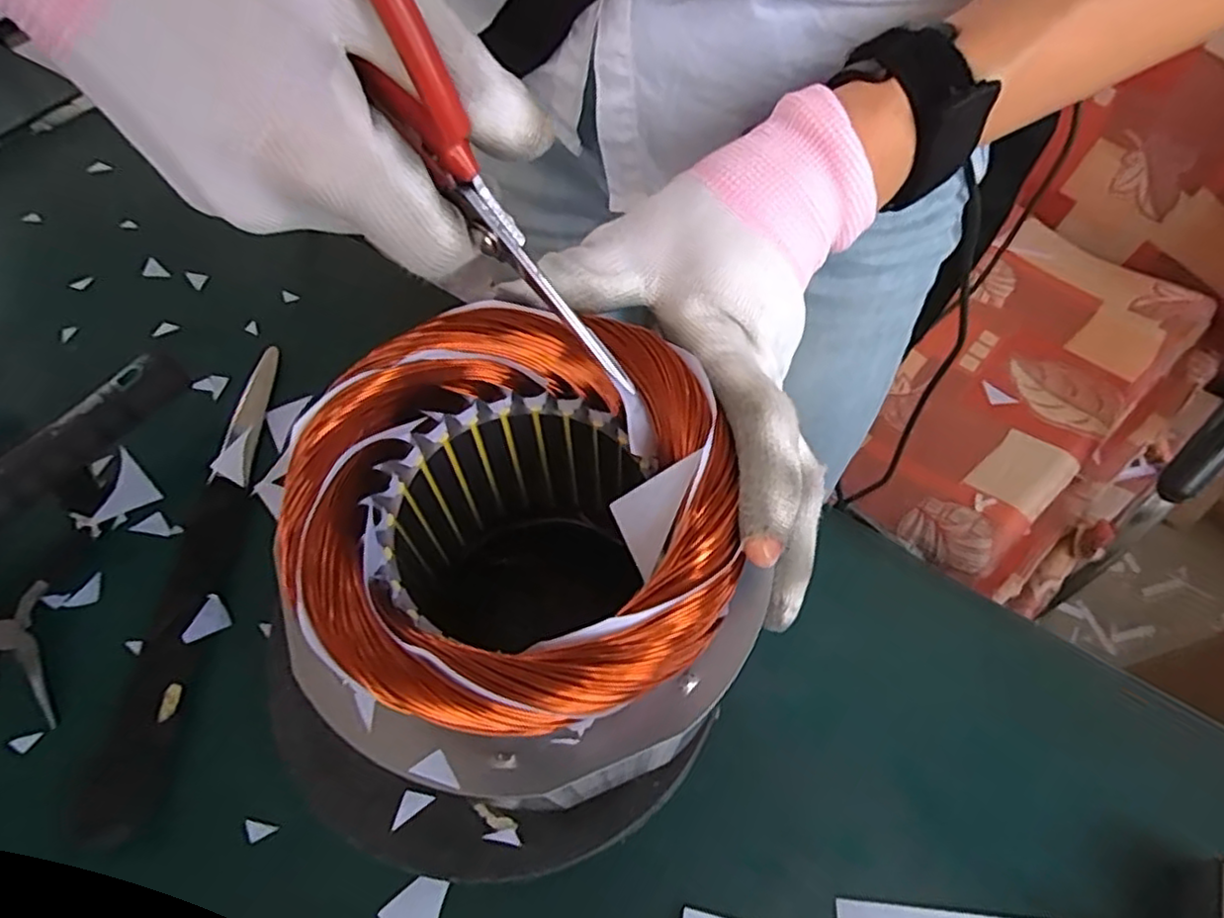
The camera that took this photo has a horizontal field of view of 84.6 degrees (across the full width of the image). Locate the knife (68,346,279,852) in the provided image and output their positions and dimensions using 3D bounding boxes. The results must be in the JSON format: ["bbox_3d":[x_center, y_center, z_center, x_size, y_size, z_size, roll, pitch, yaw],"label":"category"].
[{"bbox_3d":[-0.193,0.043,0.313,0.029,0.009,0.236,-1,59,-3],"label":"knife"}]

